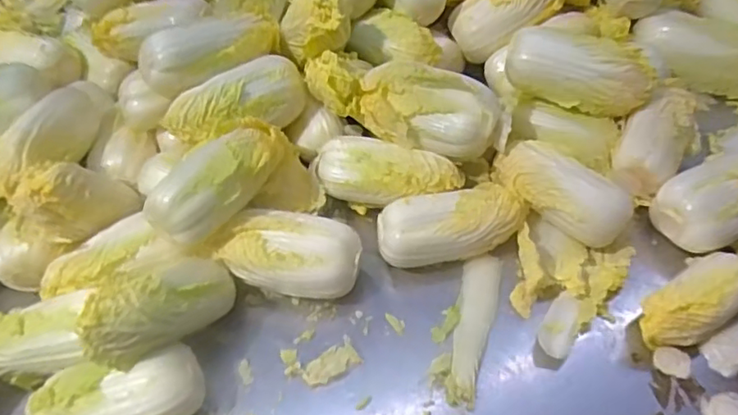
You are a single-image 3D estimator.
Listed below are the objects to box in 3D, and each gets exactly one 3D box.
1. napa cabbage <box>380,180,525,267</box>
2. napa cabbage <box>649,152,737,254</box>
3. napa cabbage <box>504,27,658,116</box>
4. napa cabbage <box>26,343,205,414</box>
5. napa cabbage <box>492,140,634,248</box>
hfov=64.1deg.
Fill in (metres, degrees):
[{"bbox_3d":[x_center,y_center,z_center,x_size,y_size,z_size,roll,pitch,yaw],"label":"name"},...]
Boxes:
[{"bbox_3d":[0.080,0.018,0.572,0.144,0.065,0.060,-17,53,-6],"label":"napa cabbage"},{"bbox_3d":[0.333,-0.015,0.552,0.122,0.054,0.075,-26,54,-13],"label":"napa cabbage"},{"bbox_3d":[0.214,-0.140,0.601,0.144,0.066,0.066,4,53,8],"label":"napa cabbage"},{"bbox_3d":[-0.212,0.169,0.500,0.139,0.063,0.065,-14,53,-5],"label":"napa cabbage"},{"bbox_3d":[0.182,-0.018,0.565,0.133,0.049,0.058,32,62,26],"label":"napa cabbage"}]

